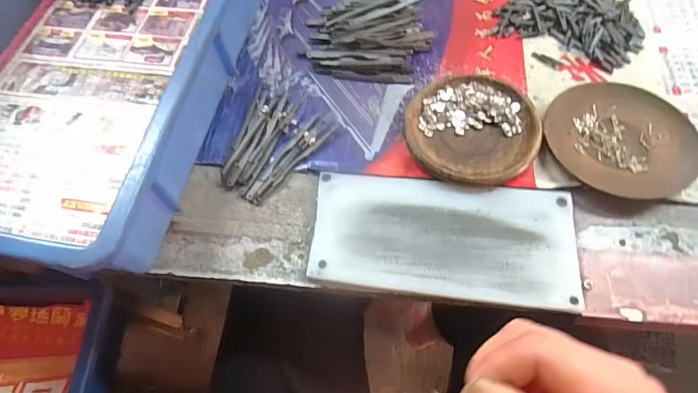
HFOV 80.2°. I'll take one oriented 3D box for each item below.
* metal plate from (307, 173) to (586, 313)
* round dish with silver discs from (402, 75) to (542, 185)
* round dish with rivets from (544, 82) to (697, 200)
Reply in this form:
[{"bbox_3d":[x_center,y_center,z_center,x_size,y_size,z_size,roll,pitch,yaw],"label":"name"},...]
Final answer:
[{"bbox_3d":[0.071,0.029,0.320,0.196,0.007,0.094,5,62,7],"label":"metal plate"},{"bbox_3d":[0.106,-0.060,0.360,0.109,0.012,0.112,-2,61,3],"label":"round dish with silver discs"},{"bbox_3d":[0.228,-0.049,0.348,0.110,0.012,0.114,-2,61,3],"label":"round dish with rivets"}]

